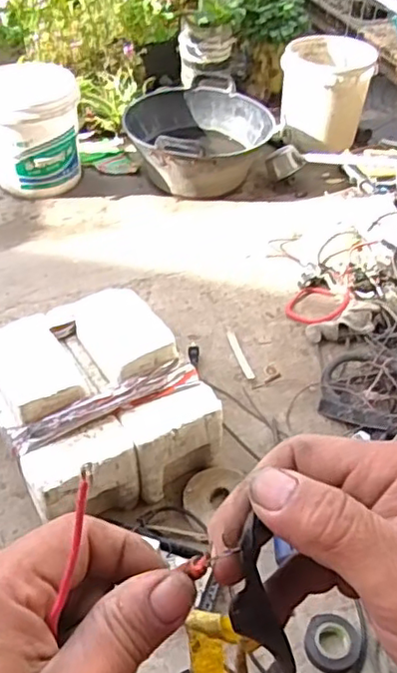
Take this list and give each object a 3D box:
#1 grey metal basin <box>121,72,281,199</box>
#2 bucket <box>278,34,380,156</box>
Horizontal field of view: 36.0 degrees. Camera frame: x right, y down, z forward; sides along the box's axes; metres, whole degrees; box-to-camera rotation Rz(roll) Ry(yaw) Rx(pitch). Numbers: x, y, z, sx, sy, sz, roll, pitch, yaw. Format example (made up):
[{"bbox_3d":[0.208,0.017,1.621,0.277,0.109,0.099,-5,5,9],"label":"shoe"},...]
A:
[{"bbox_3d":[0.003,-0.499,1.522,0.350,0.153,0.341,1,45,-1],"label":"grey metal basin"},{"bbox_3d":[0.326,-0.632,1.606,0.224,0.245,0.205,1,45,-1],"label":"bucket"}]

